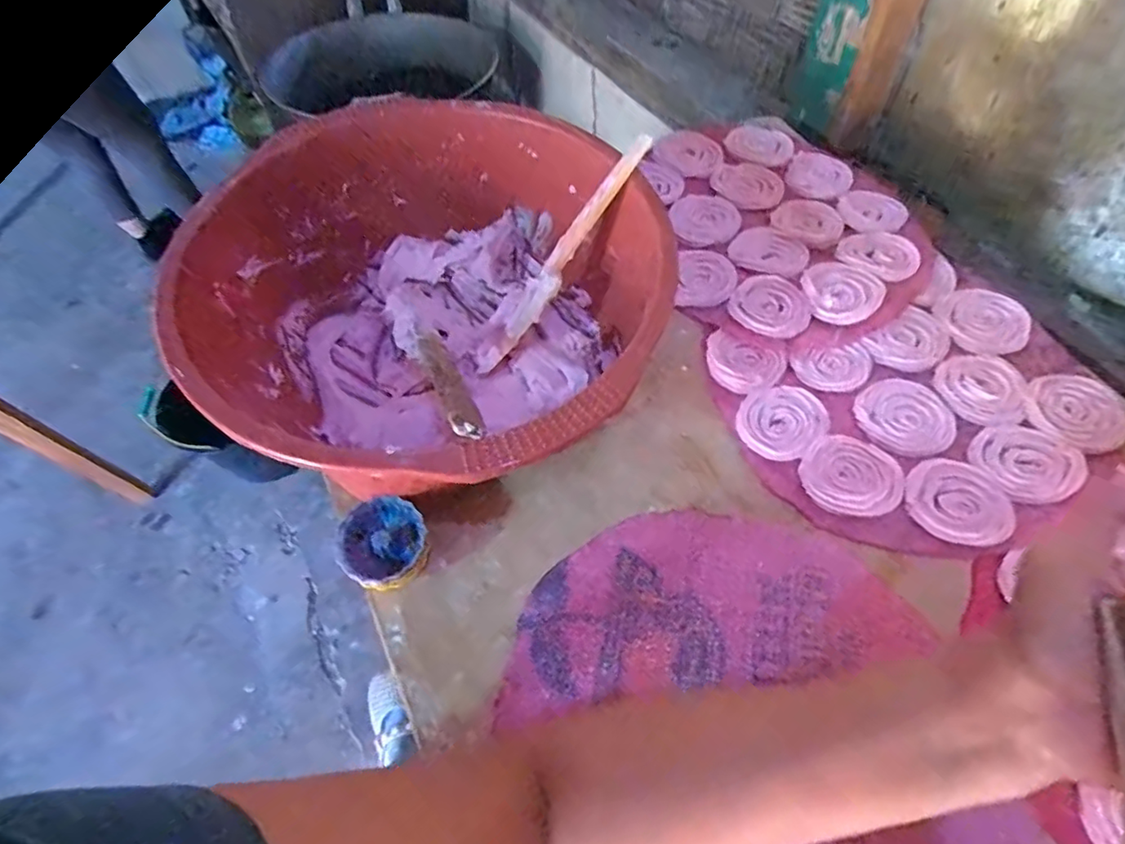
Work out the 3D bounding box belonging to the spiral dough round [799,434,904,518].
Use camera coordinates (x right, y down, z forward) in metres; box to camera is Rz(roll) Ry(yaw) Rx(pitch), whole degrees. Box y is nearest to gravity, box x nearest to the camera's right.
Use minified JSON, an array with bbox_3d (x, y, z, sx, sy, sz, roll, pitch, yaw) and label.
[{"bbox_3d":[0.234,0.043,0.495,0.077,0.004,0.070,-1,57,2],"label":"spiral dough round"}]

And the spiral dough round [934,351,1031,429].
[{"bbox_3d":[0.370,-0.029,0.541,0.071,0.005,0.081,14,59,11],"label":"spiral dough round"}]

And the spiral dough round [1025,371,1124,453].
[{"bbox_3d":[0.440,-0.012,0.520,0.081,0.007,0.075,-1,57,2],"label":"spiral dough round"}]

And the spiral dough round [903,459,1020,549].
[{"bbox_3d":[0.311,0.062,0.479,0.076,0.004,0.071,-1,57,2],"label":"spiral dough round"}]

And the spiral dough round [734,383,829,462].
[{"bbox_3d":[0.188,-0.002,0.525,0.078,0.005,0.066,-37,63,-20],"label":"spiral dough round"}]

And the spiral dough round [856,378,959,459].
[{"bbox_3d":[0.296,-0.006,0.526,0.077,0.004,0.081,-1,57,2],"label":"spiral dough round"}]

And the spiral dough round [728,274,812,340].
[{"bbox_3d":[0.199,-0.110,0.582,0.071,0.014,0.064,32,64,21],"label":"spiral dough round"}]

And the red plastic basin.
[{"bbox_3d":[-0.097,-0.134,0.534,0.385,0.145,0.392,-1,57,2],"label":"red plastic basin"}]

